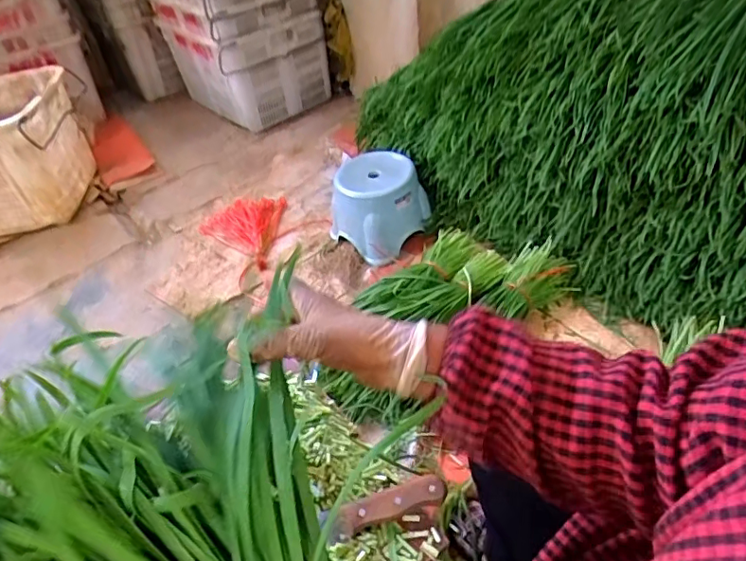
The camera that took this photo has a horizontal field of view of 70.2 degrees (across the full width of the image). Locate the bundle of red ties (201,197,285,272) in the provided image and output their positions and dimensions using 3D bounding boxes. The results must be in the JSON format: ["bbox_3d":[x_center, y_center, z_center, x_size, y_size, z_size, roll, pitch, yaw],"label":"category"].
[{"bbox_3d":[-0.379,-0.139,1.477,0.226,0.030,0.286,-2,41,6],"label":"bundle of red ties"}]

